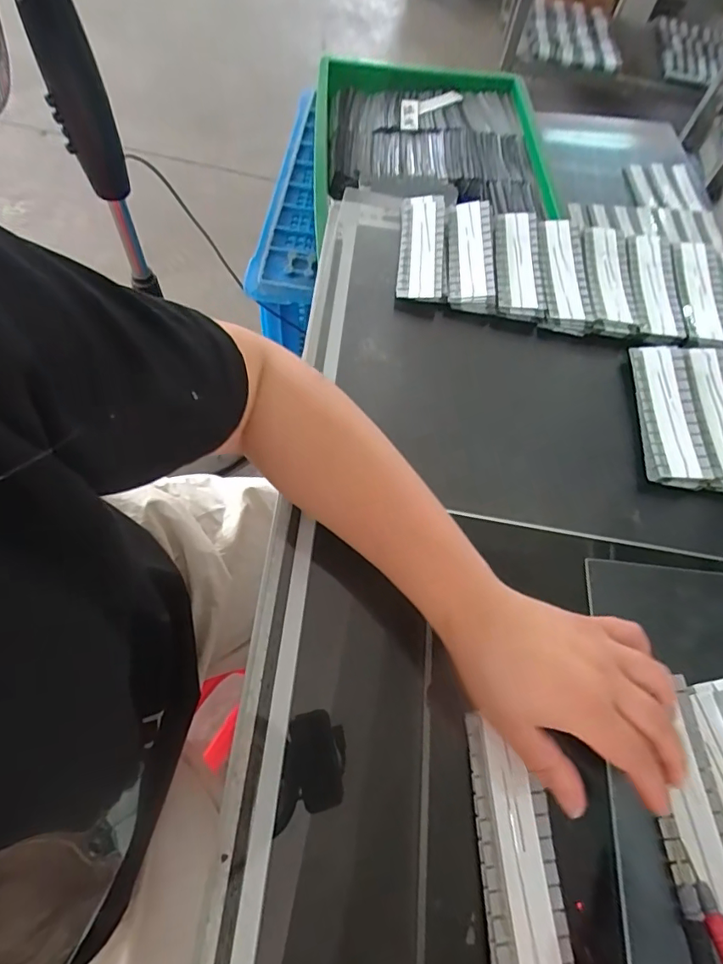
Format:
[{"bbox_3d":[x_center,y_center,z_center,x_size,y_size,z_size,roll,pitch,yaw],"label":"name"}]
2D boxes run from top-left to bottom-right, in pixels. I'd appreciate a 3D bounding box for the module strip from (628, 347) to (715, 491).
[{"bbox_3d":[0.247,-0.057,0.402,0.044,0.009,0.127,8,64,0],"label":"module strip"}]

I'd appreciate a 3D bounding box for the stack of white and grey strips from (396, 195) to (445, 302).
[{"bbox_3d":[0.055,-0.217,0.465,0.039,0.011,0.128,5,64,-1],"label":"stack of white and grey strips"}]

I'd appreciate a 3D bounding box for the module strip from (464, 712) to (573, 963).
[{"bbox_3d":[0.085,0.199,0.273,0.042,0.007,0.123,0,64,-3],"label":"module strip"}]

